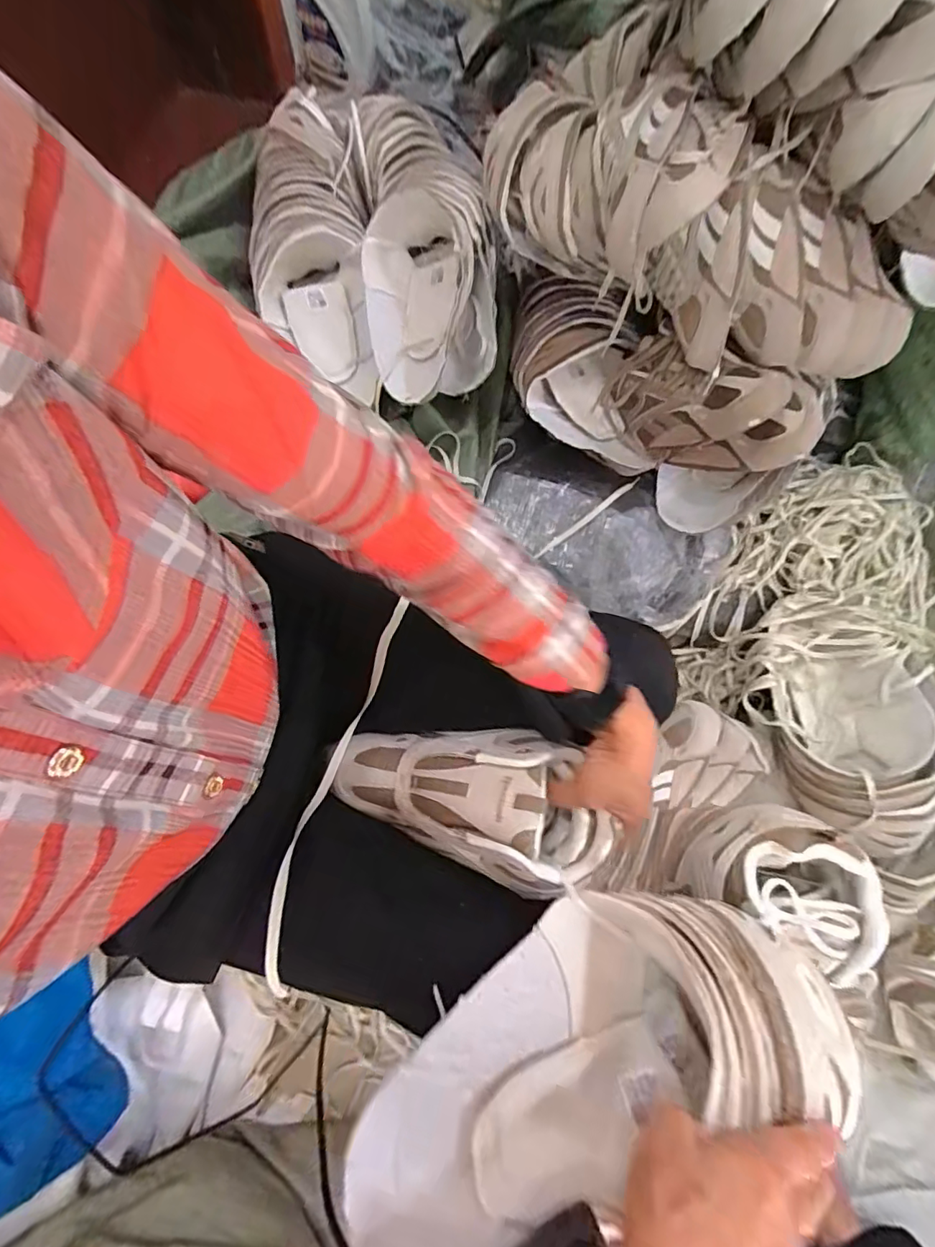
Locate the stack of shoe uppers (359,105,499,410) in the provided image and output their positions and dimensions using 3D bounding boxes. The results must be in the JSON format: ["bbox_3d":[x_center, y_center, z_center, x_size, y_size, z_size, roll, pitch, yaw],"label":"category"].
[{"bbox_3d":[-0.056,-0.516,0.676,0.167,0.121,0.451,-3,74,-1],"label":"stack of shoe uppers"}]

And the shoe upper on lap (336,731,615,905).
[{"bbox_3d":[-0.003,0.140,0.426,0.228,0.076,0.124,11,74,18],"label":"shoe upper on lap"}]

